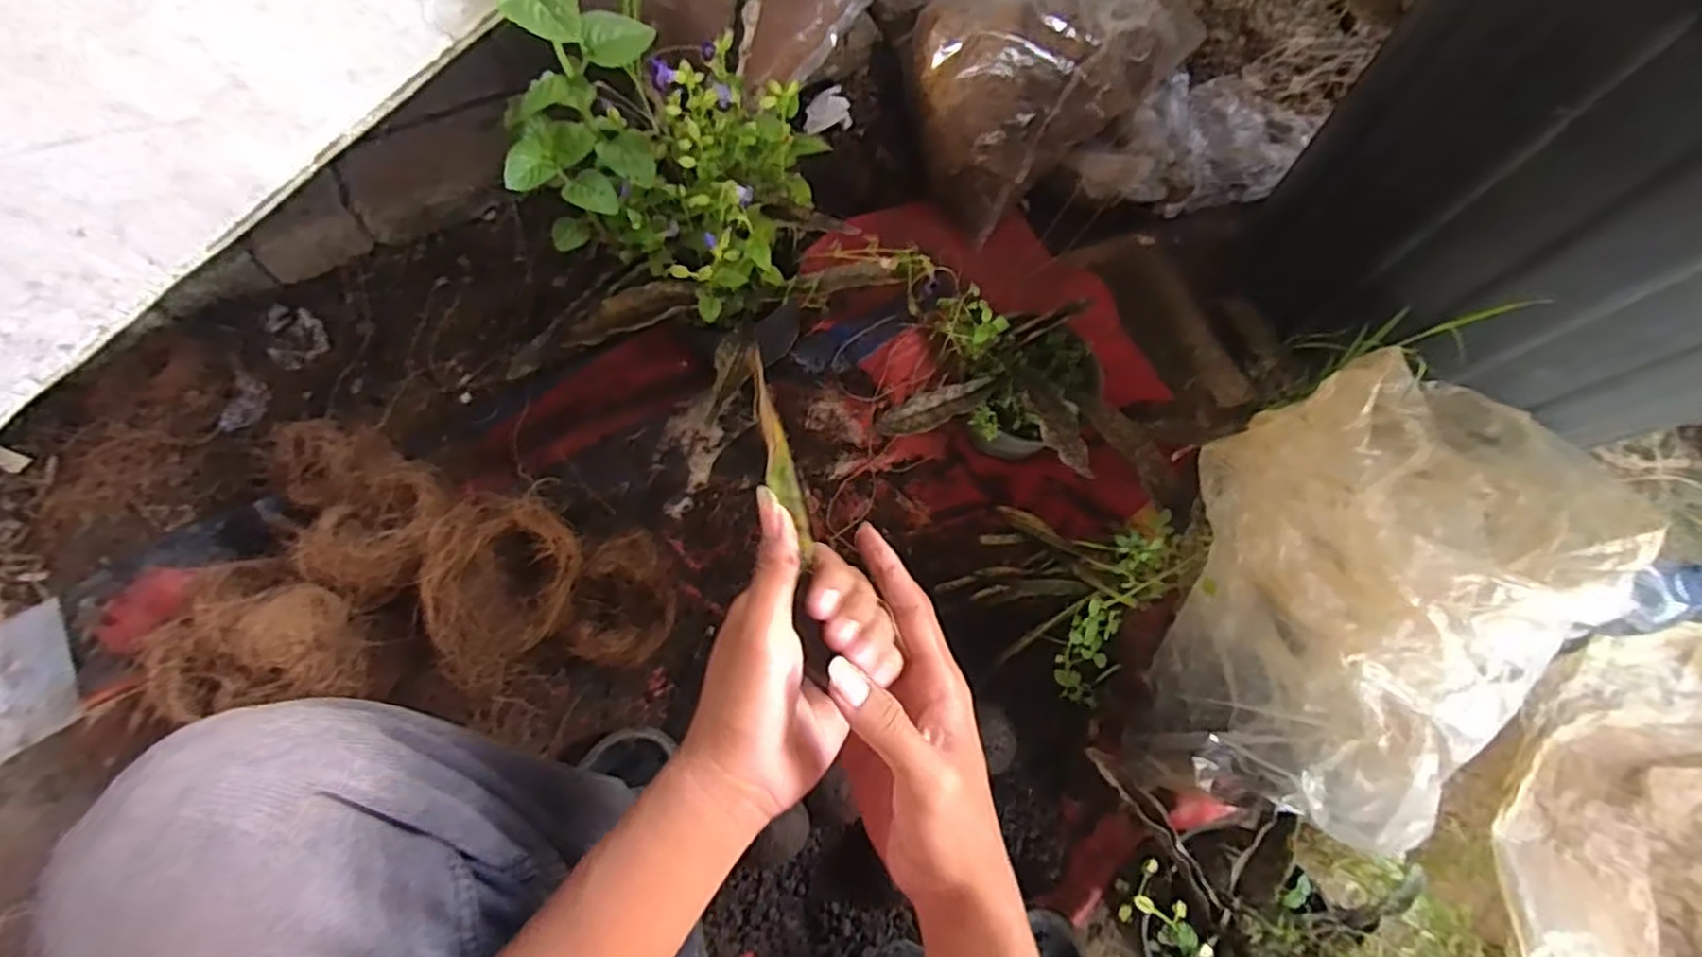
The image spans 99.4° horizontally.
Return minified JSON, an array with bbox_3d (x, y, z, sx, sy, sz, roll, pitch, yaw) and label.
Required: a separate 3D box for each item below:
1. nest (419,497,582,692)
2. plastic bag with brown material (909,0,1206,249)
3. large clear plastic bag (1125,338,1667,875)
[{"bbox_3d":[-0.273,0.087,0.556,0.086,0.069,0.139,13,72,3],"label":"nest"},{"bbox_3d":[0.204,-0.456,0.759,0.291,0.249,0.171,-38,76,-13],"label":"plastic bag with brown material"},{"bbox_3d":[0.363,0.083,0.530,0.214,0.218,0.319,16,72,4],"label":"large clear plastic bag"}]

